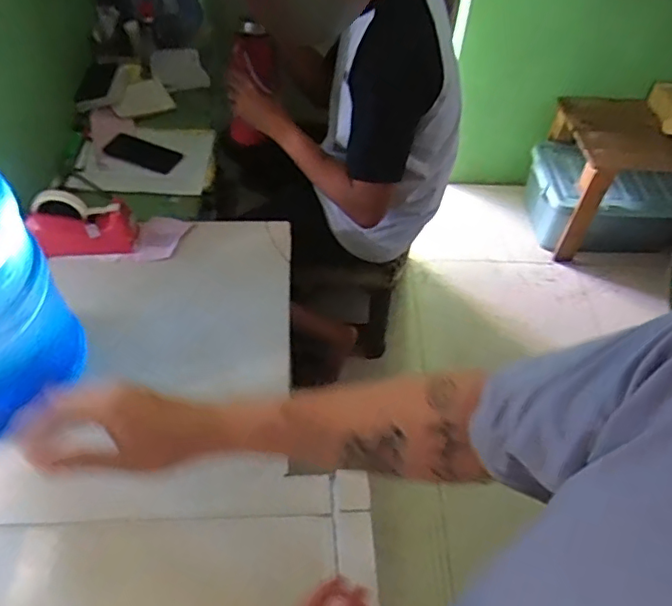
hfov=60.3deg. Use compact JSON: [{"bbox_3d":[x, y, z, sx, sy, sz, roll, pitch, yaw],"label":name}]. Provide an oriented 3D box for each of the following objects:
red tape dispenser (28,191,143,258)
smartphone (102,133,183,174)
[{"bbox_3d":[-0.470,-0.147,1.059,0.189,0.094,0.079,0,51,-4],"label":"red tape dispenser"},{"bbox_3d":[-0.431,-0.337,1.299,0.166,0.016,0.072,18,52,11],"label":"smartphone"}]

